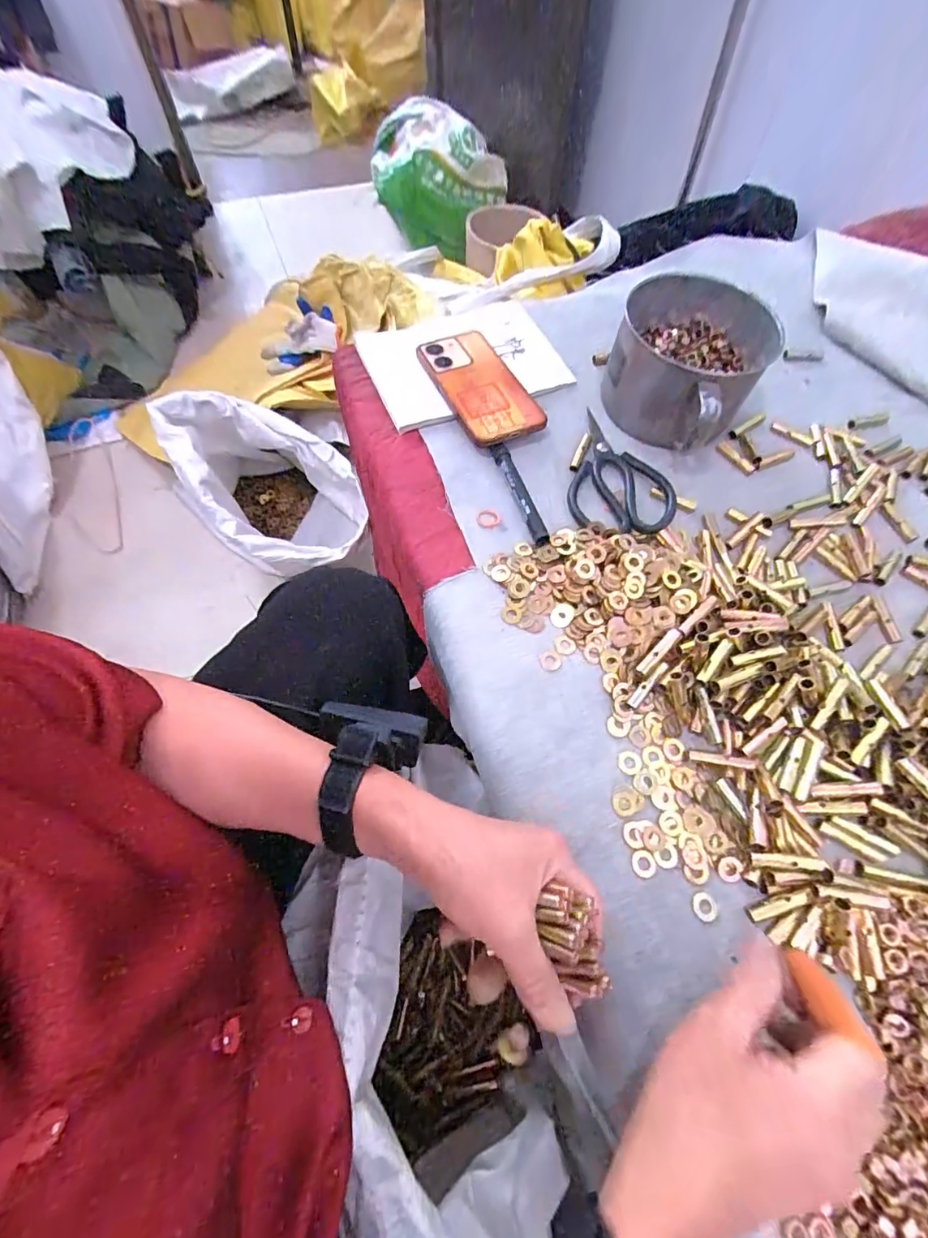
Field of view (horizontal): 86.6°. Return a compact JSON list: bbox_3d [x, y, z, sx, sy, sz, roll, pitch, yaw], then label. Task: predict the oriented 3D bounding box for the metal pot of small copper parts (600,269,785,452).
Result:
[{"bbox_3d":[0.210,-0.247,0.482,0.139,0.074,0.160,36,68,16],"label":"metal pot of small copper parts"}]

